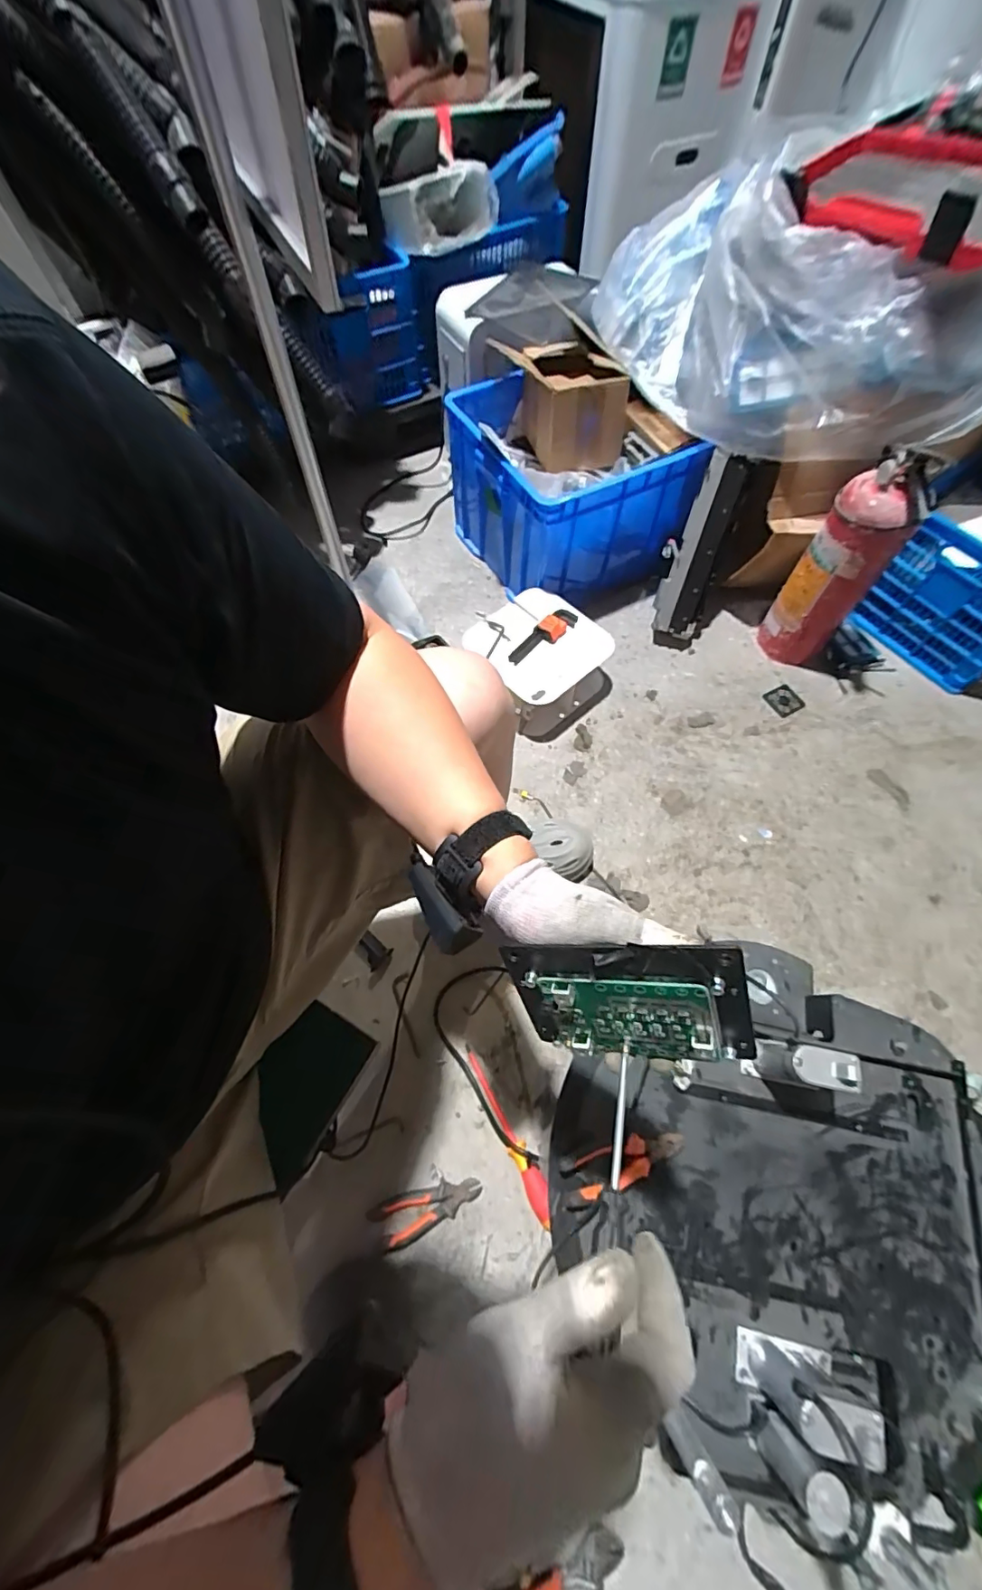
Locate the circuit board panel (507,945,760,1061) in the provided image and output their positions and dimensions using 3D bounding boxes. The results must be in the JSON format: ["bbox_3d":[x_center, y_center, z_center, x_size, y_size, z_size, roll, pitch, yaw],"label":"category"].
[{"bbox_3d":[0.082,0.127,0.322,0.134,0.094,0.014,-7,28,25],"label":"circuit board panel"}]

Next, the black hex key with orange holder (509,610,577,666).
[{"bbox_3d":[0.099,-0.314,1.050,0.054,0.017,0.179,41,70,18],"label":"black hex key with orange holder"}]

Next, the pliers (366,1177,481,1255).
[{"bbox_3d":[-0.089,0.568,0.726,0.149,0.023,0.056,-19,62,-8],"label":"pliers"}]

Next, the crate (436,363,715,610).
[{"bbox_3d":[0.147,-0.681,1.200,0.354,0.308,0.480,-27,65,-13],"label":"crate"}]

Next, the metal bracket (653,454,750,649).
[{"bbox_3d":[0.426,-0.494,1.106,0.111,0.366,0.062,20,32,13],"label":"metal bracket"}]

